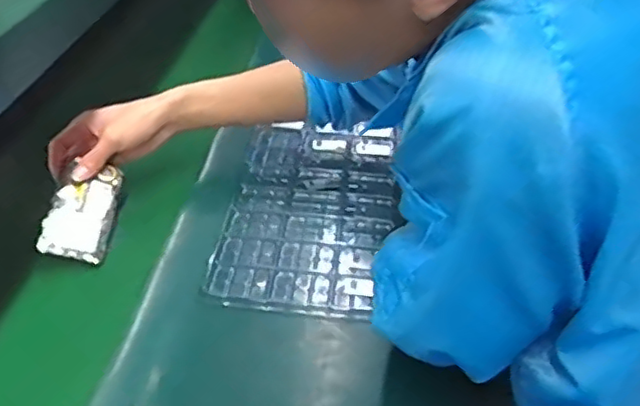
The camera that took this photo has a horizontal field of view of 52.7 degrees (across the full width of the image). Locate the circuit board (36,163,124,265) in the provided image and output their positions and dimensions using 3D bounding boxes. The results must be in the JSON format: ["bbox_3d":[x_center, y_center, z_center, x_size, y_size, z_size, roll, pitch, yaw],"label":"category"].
[{"bbox_3d":[-0.264,0.009,0.719,0.069,0.009,0.119,19,56,-23],"label":"circuit board"}]

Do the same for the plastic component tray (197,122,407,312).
[{"bbox_3d":[-0.008,0.002,0.782,0.192,0.027,0.353,4,37,6],"label":"plastic component tray"}]

